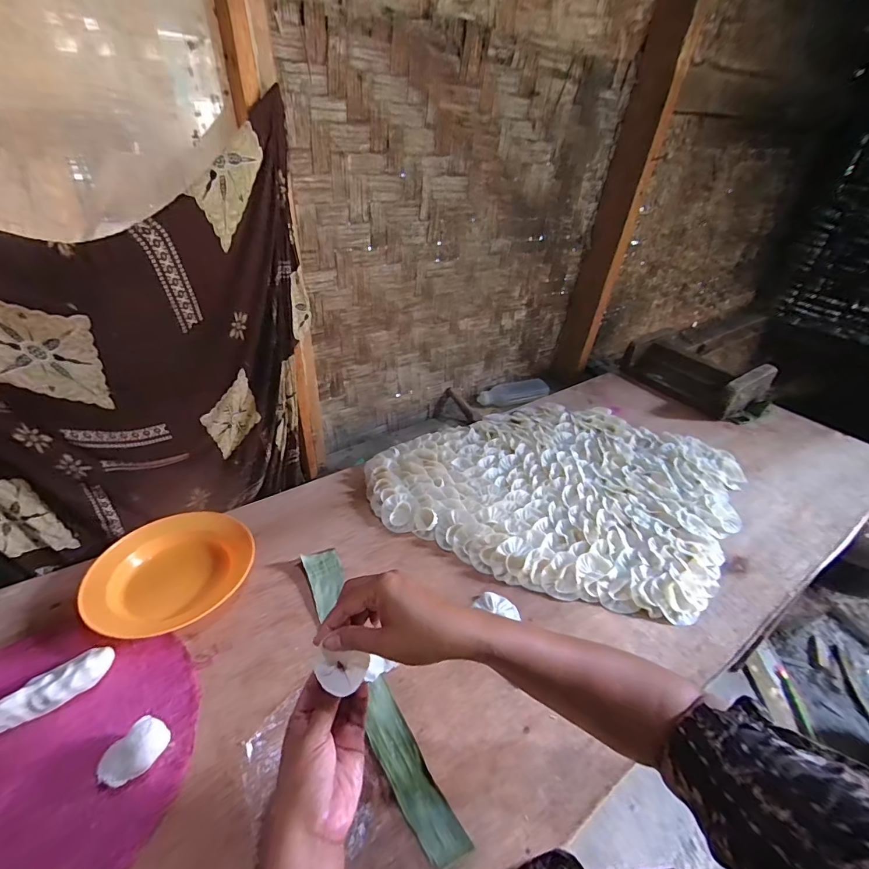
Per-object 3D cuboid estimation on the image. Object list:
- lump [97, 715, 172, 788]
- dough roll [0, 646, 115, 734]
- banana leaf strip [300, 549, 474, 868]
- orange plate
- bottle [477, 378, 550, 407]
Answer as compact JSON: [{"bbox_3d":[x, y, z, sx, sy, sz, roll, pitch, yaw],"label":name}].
[{"bbox_3d":[-0.314,0.338,0.439,0.044,0.036,0.063,31,45,32],"label":"lump"},{"bbox_3d":[-0.443,0.294,0.477,0.038,0.028,0.120,31,45,33],"label":"dough roll"},{"bbox_3d":[-0.089,0.308,0.542,0.053,0.009,0.409,-16,41,-26],"label":"banana leaf strip"},{"bbox_3d":[-0.393,0.200,0.629,0.212,0.045,0.176,-21,43,-28],"label":"orange plate"},{"bbox_3d":[0.237,-0.122,1.252,0.227,0.063,0.055,-9,38,-15],"label":"bottle"}]

